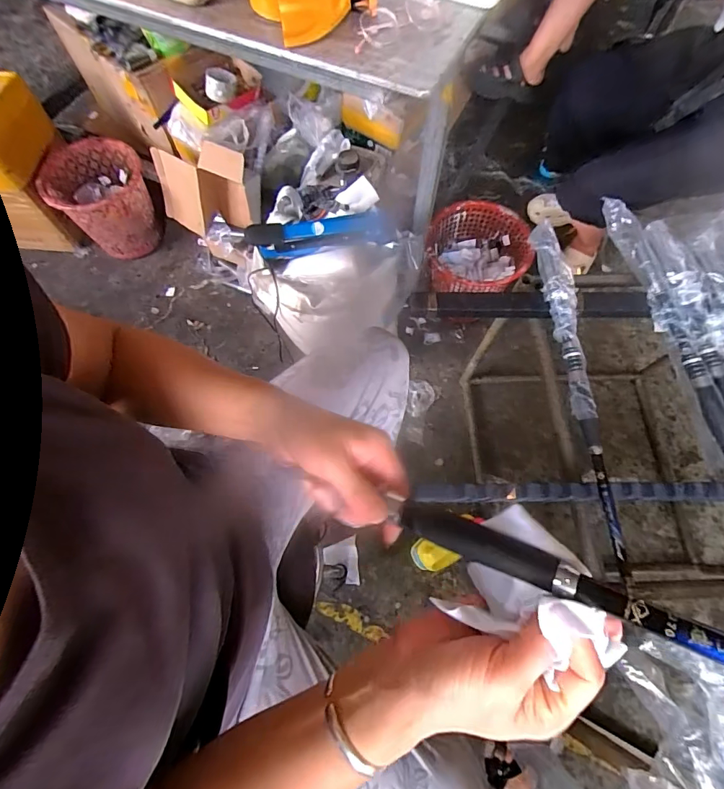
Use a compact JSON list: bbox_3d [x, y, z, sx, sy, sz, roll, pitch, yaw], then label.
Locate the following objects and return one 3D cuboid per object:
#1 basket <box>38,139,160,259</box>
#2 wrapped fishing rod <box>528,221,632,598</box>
[{"bbox_3d":[-0.815,-0.621,1.333,0.276,0.252,0.272,0,68,0],"label":"basket"},{"bbox_3d":[0.348,-0.015,0.647,0.053,0.033,0.618,-3,68,-1],"label":"wrapped fishing rod"}]

